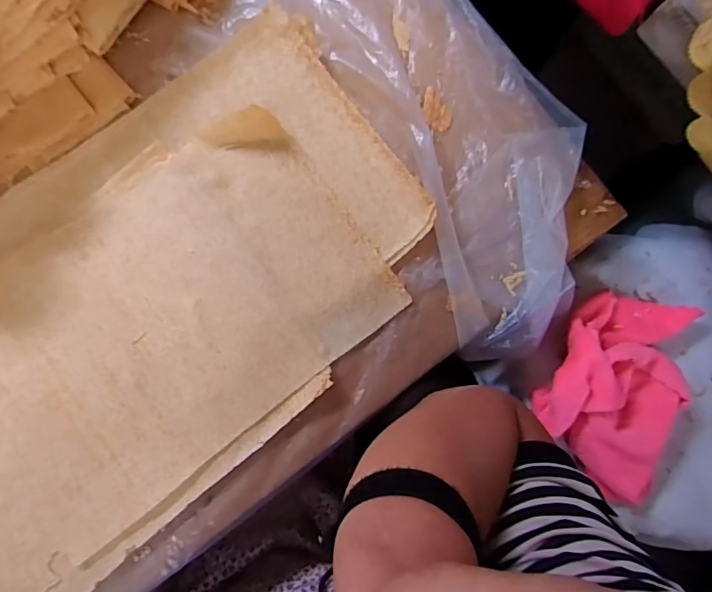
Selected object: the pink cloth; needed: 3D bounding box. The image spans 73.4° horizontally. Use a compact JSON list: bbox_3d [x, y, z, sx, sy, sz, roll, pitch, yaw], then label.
[{"bbox_3d":[0.254,0.089,0.459,0.140,0.063,0.200,18,82,1],"label":"pink cloth"}]

